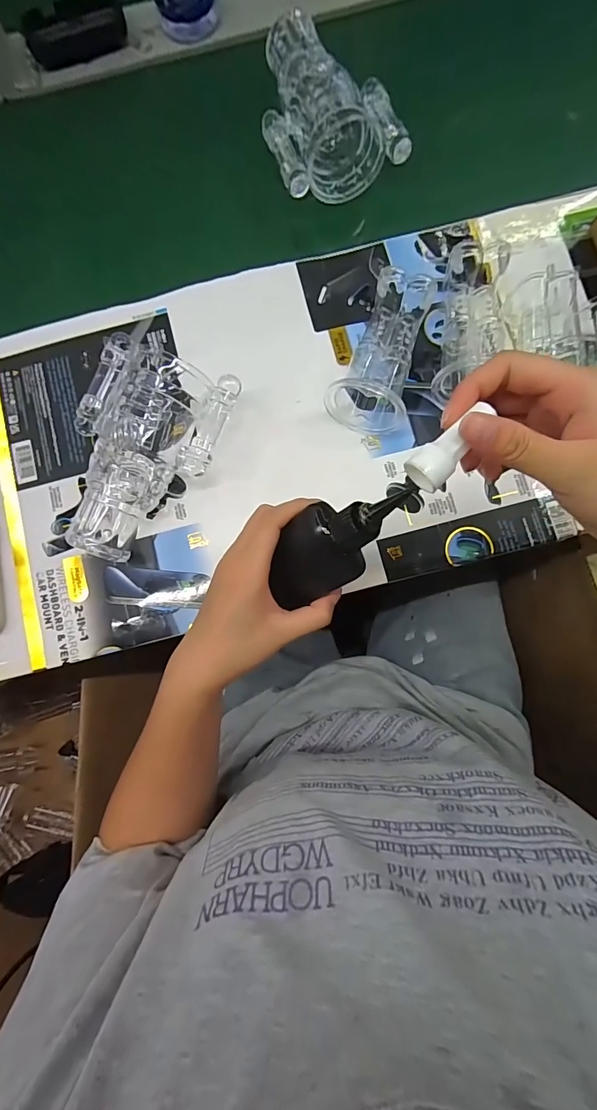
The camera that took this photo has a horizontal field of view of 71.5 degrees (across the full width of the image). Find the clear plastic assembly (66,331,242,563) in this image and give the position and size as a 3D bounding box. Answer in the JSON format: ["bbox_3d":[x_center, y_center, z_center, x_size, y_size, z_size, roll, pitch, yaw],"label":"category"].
[{"bbox_3d":[-0.142,-0.092,0.369,0.122,0.065,0.194,23,83,4],"label":"clear plastic assembly"}]

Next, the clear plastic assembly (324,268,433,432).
[{"bbox_3d":[0.081,-0.185,0.383,0.070,0.049,0.140,21,83,4],"label":"clear plastic assembly"}]

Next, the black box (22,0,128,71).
[{"bbox_3d":[-0.250,-0.592,0.466,0.108,0.035,0.031,-18,82,-2],"label":"black box"}]

